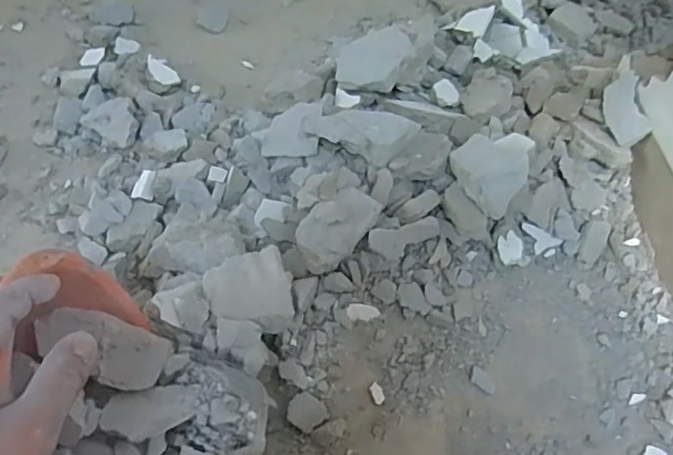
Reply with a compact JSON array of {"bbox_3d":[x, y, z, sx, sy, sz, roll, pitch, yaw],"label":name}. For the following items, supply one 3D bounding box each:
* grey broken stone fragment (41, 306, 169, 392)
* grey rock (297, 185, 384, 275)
[{"bbox_3d":[-0.181,0.092,0.461,0.097,0.013,0.047,26,83,0],"label":"grey broken stone fragment"},{"bbox_3d":[-0.003,0.002,0.605,0.058,0.042,0.087,33,63,19],"label":"grey rock"}]

